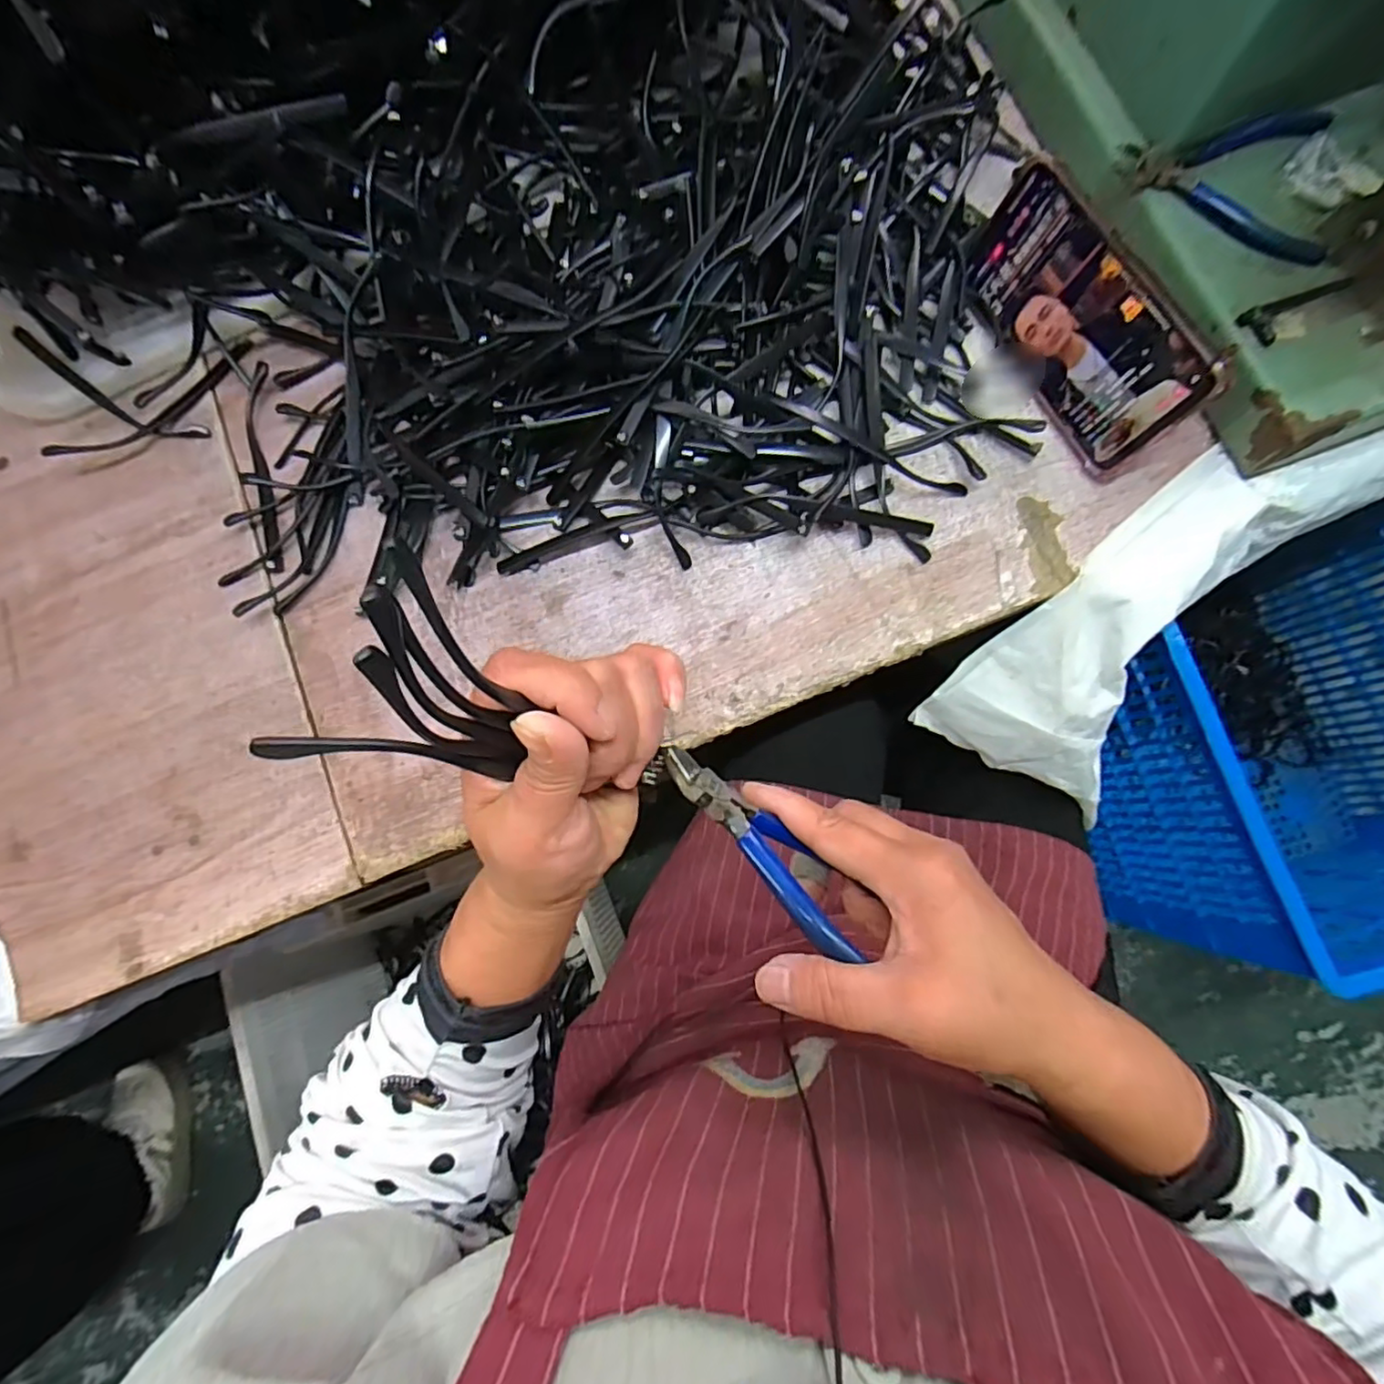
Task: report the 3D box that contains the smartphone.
[{"bbox_3d":[0.217,-0.212,0.358,0.006,0.076,0.161,-26,80,-23],"label":"smartphone"}]

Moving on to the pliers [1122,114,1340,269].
[{"bbox_3d":[0.312,-0.303,0.367,0.112,0.015,0.090,10,79,4],"label":"pliers"}]

